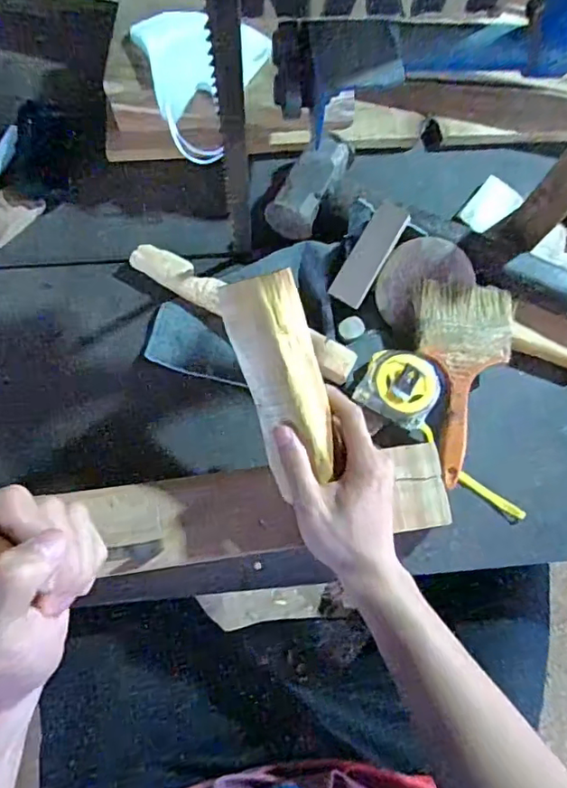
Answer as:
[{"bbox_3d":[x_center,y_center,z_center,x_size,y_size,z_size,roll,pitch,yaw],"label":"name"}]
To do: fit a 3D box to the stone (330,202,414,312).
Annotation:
[{"bbox_3d":[0.081,-0.129,0.519,0.032,0.021,0.096,32,99,10],"label":"stone"}]

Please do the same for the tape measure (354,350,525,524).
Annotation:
[{"bbox_3d":[0.156,0.034,0.522,0.192,0.055,0.068,37,76,7],"label":"tape measure"}]

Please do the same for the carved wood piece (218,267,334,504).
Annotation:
[{"bbox_3d":[0.000,-0.012,0.409,0.057,0.026,0.149,-20,99,-6],"label":"carved wood piece"}]

